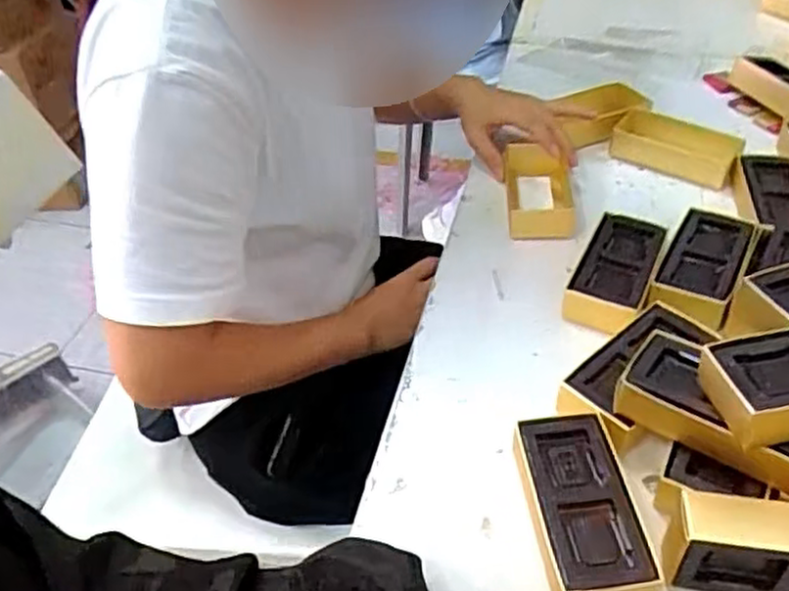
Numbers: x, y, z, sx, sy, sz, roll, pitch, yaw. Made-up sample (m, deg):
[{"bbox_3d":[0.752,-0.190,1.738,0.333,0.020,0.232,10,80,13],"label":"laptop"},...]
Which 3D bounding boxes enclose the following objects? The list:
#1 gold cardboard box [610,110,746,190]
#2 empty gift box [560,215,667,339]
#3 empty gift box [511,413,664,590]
[{"bbox_3d":[0.273,-0.147,0.697,0.112,0.030,0.054,28,51,30],"label":"gold cardboard box"},{"bbox_3d":[0.174,-0.016,0.565,0.054,0.031,0.122,18,47,22],"label":"empty gift box"},{"bbox_3d":[0.109,0.125,0.421,0.061,0.028,0.113,-4,42,0],"label":"empty gift box"}]

